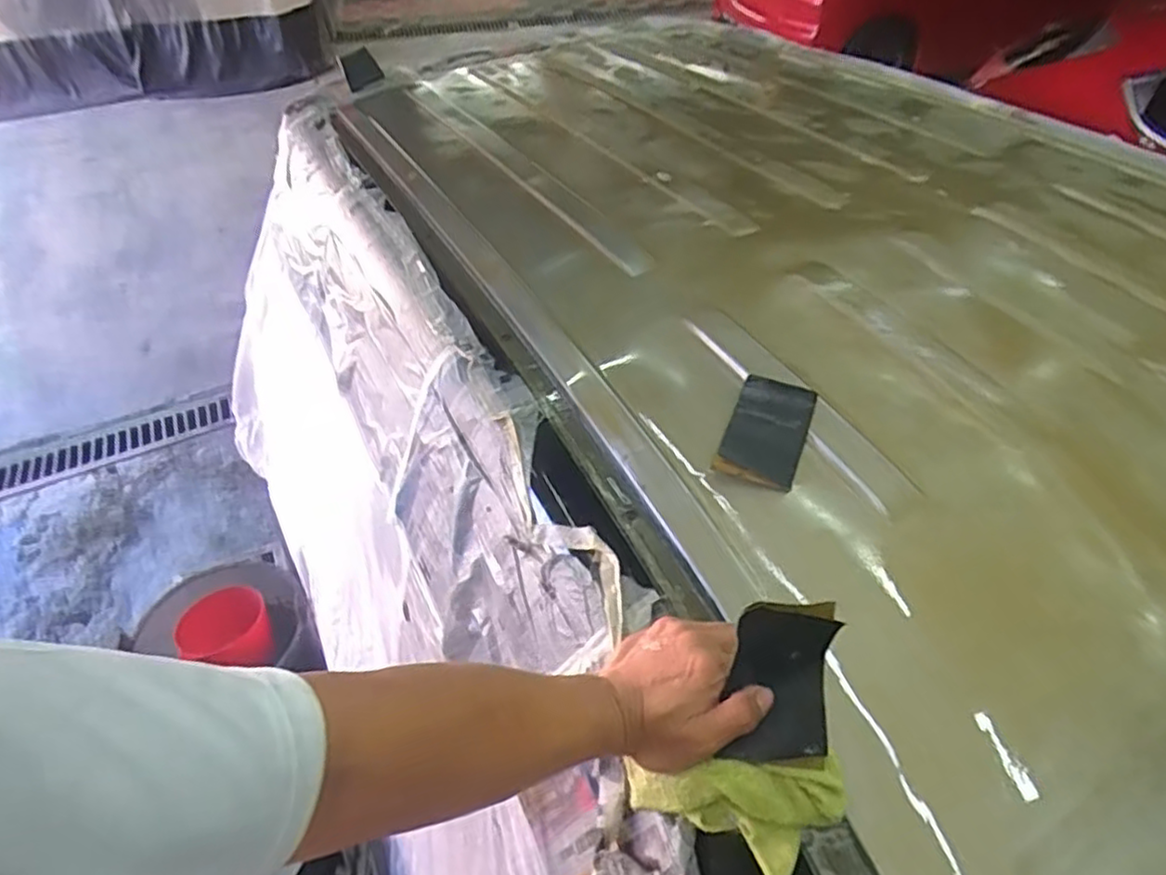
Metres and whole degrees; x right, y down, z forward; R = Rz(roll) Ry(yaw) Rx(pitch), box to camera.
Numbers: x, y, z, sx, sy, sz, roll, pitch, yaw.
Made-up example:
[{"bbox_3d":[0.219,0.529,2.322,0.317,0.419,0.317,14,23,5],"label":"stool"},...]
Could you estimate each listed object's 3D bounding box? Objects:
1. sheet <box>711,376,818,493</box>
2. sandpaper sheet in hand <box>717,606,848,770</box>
[{"bbox_3d":[0.173,-0.007,0.648,0.070,0.015,0.121,17,48,18],"label":"sheet"},{"bbox_3d":[0.130,0.158,0.449,0.063,0.025,0.100,6,83,-4],"label":"sandpaper sheet in hand"}]

